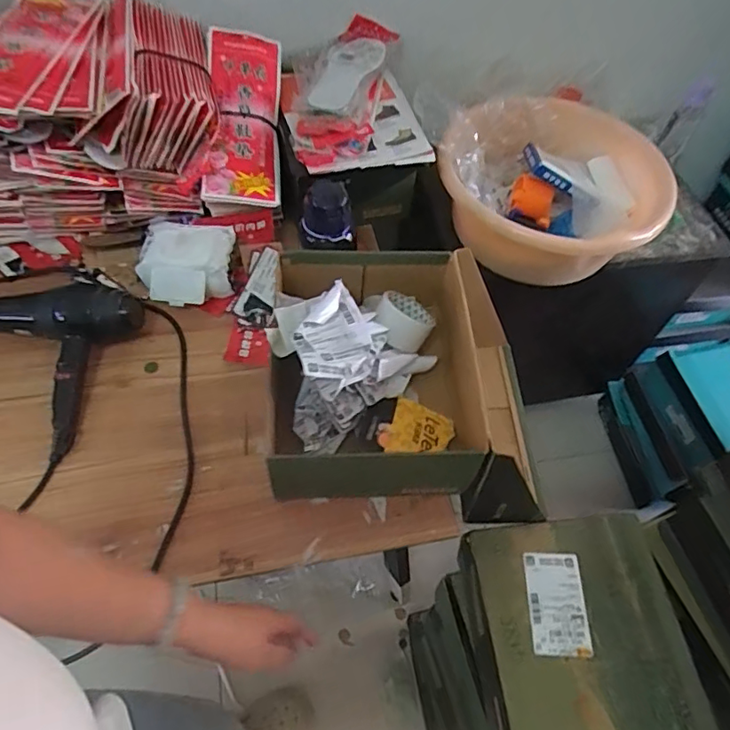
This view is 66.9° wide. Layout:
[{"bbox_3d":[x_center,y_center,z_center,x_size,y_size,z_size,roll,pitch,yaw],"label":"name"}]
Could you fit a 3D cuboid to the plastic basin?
[{"bbox_3d":[0.337,-0.350,1.048,0.376,0.164,0.399,2,57,-3],"label":"plastic basin"}]

